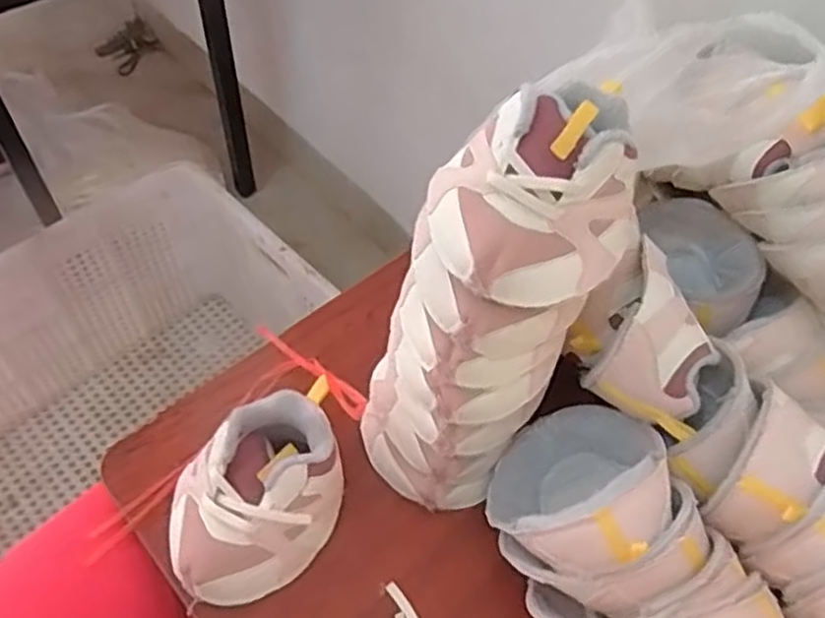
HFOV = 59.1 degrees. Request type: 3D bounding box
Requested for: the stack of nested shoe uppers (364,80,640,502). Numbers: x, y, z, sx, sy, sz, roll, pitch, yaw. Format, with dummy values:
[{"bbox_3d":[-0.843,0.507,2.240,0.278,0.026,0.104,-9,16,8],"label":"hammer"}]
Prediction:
[{"bbox_3d":[0.038,0.008,0.441,0.108,0.284,0.086,33,32,20],"label":"stack of nested shoe uppers"}]

